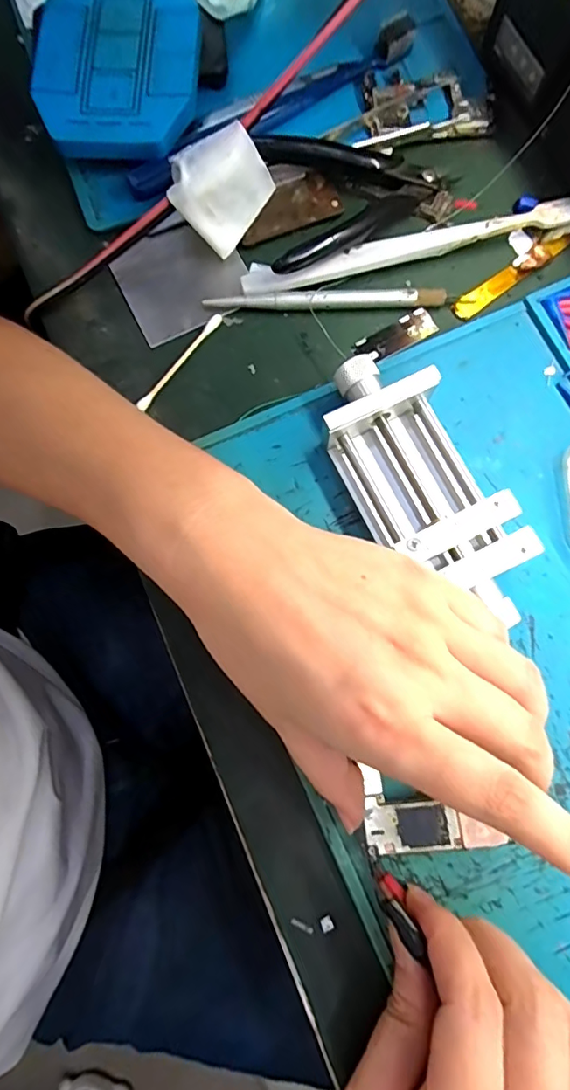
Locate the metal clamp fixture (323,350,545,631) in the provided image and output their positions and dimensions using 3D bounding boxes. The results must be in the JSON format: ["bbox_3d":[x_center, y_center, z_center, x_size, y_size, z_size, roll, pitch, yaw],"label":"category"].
[{"bbox_3d":[0.063,-0.026,0.236,0.060,0.031,0.130,-21,79,-3],"label":"metal clamp fixture"}]

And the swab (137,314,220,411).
[{"bbox_3d":[-0.055,-0.097,0.267,0.004,0.004,0.066,36,82,8],"label":"swab"}]

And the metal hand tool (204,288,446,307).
[{"bbox_3d":[0.021,-0.130,0.270,0.124,0.008,0.008,-1,79,1],"label":"metal hand tool"}]

